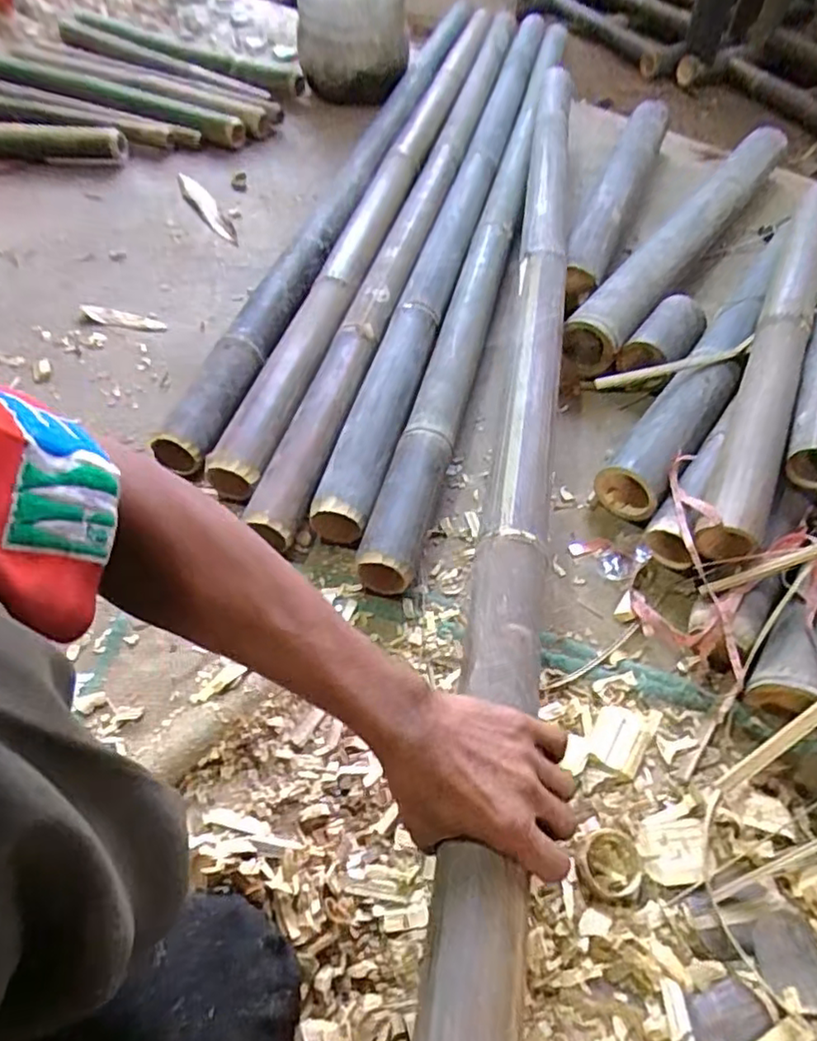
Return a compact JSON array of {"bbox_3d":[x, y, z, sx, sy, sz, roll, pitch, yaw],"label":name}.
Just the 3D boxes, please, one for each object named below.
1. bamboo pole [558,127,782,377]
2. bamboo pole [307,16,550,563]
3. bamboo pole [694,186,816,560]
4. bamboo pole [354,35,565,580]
[{"bbox_3d":[0.444,-0.461,1.010,0.079,0.064,0.738,30,59,22],"label":"bamboo pole"},{"bbox_3d":[0.077,-0.474,1.012,0.077,0.062,1.237,11,54,10],"label":"bamboo pole"},{"bbox_3d":[0.445,-0.222,0.770,0.057,0.068,0.650,22,57,15],"label":"bamboo pole"},{"bbox_3d":[0.155,-0.496,1.040,0.062,0.075,1.431,12,54,10],"label":"bamboo pole"}]

